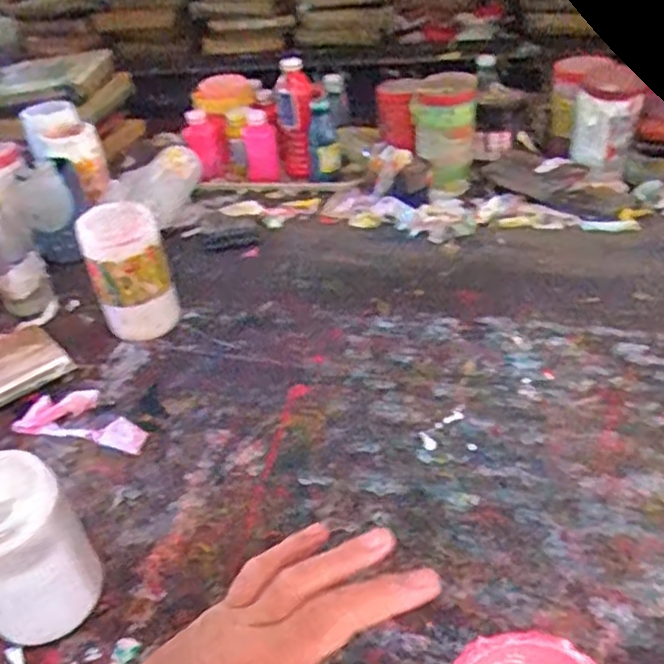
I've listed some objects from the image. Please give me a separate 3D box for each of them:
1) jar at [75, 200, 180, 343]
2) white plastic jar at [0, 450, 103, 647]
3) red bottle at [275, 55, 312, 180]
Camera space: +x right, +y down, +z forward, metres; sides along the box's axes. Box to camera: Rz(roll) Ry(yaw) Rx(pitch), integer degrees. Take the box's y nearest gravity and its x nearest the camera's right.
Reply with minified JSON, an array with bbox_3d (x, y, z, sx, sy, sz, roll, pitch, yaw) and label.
[{"bbox_3d":[-0.261,-0.074,0.884,0.100,0.173,0.083,-18,40,-14],"label":"jar"},{"bbox_3d":[-0.259,0.180,0.561,0.089,0.159,0.086,-31,44,-27],"label":"white plastic jar"},{"bbox_3d":[-0.062,-0.378,1.218,0.078,0.193,0.078,-5,39,1],"label":"red bottle"}]

